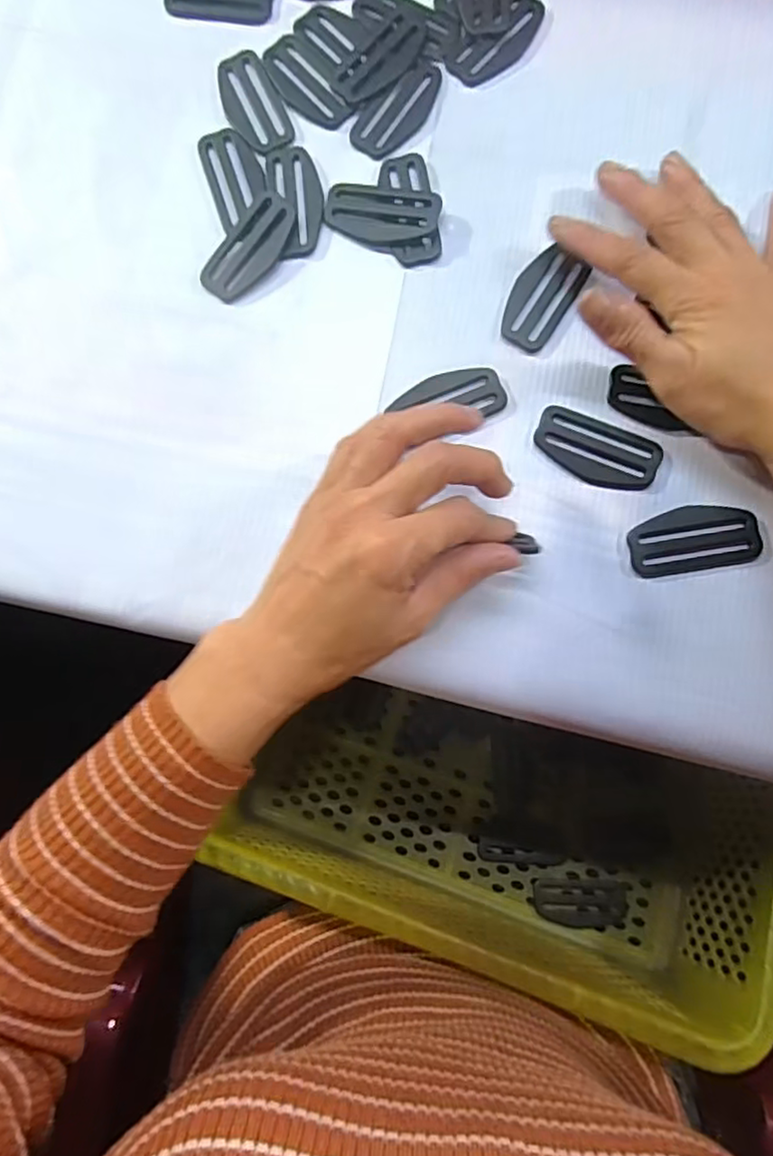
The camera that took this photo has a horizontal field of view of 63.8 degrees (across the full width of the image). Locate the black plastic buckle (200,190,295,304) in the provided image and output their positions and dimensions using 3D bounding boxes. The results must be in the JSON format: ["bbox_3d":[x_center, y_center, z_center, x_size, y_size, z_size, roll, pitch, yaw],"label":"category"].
[{"bbox_3d":[-0.071,-0.171,0.322,0.028,0.004,0.060,36,87,7],"label":"black plastic buckle"}]

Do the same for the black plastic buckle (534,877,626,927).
[{"bbox_3d":[0.130,0.218,0.418,0.061,0.009,0.028,4,84,1],"label":"black plastic buckle"}]

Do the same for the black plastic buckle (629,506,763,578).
[{"bbox_3d":[0.143,-0.018,0.289,0.058,0.004,0.030,-9,83,3],"label":"black plastic buckle"}]

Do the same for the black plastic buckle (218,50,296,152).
[{"bbox_3d":[-0.072,-0.253,0.329,0.029,0.004,0.062,-25,82,1],"label":"black plastic buckle"}]

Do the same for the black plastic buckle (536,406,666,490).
[{"bbox_3d":[0.101,-0.062,0.297,0.058,0.004,0.029,22,85,6],"label":"black plastic buckle"}]

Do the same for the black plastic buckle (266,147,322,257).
[{"bbox_3d":[-0.047,-0.198,0.323,0.027,0.004,0.062,-12,82,3],"label":"black plastic buckle"}]

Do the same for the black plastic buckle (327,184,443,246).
[{"bbox_3d":[-0.002,-0.188,0.318,0.059,0.008,0.031,11,84,5],"label":"black plastic buckle"}]

